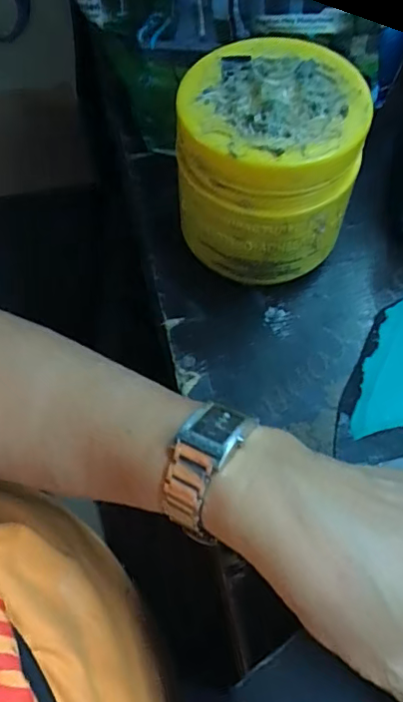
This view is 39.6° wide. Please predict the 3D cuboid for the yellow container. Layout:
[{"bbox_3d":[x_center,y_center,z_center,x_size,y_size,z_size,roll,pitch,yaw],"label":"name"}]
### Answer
[{"bbox_3d":[0.035,-0.094,0.291,0.085,0.089,0.080,-1,64,2],"label":"yellow container"}]

